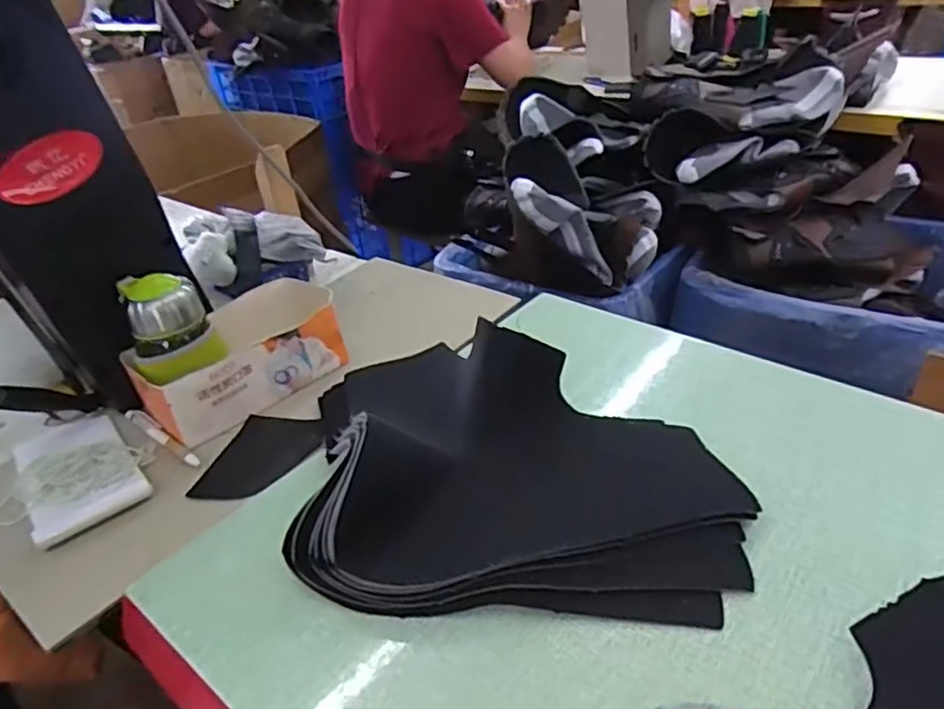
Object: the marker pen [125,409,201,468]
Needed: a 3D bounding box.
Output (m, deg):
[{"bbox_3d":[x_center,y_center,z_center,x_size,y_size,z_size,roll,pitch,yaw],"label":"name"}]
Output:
[{"bbox_3d":[-0.291,0.077,0.624,0.123,0.012,0.014,22,43,36],"label":"marker pen"}]

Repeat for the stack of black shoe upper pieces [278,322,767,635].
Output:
[{"bbox_3d":[0.043,0.083,0.472,0.294,0.106,0.203,4,35,16],"label":"stack of black shoe upper pieces"}]

